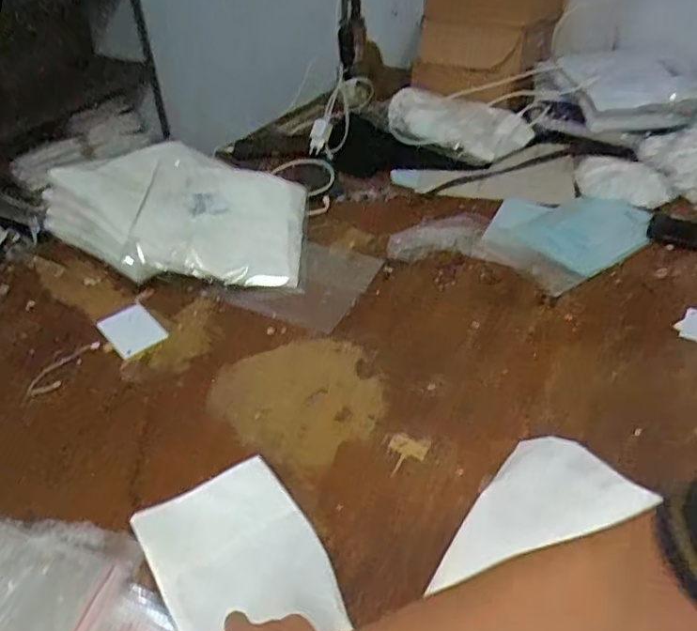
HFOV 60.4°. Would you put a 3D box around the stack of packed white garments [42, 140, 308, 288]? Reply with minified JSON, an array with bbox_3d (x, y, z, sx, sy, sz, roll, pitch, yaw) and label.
[{"bbox_3d":[-0.294,-0.178,1.022,0.430,0.150,0.297,2,43,1],"label":"stack of packed white garments"}]

